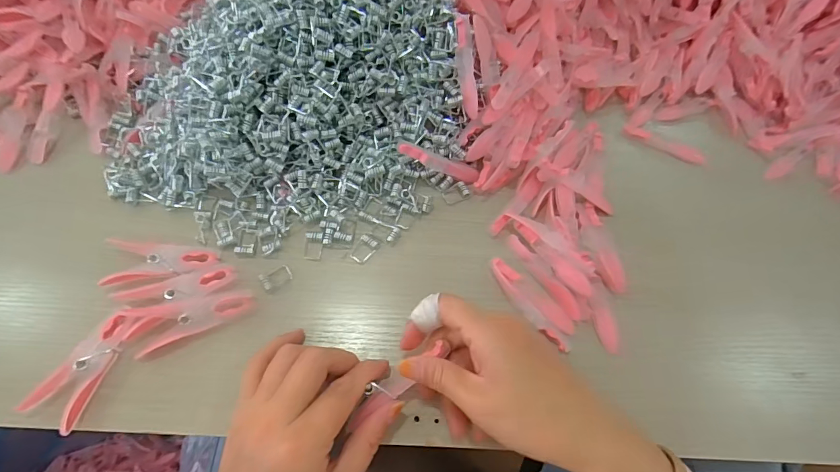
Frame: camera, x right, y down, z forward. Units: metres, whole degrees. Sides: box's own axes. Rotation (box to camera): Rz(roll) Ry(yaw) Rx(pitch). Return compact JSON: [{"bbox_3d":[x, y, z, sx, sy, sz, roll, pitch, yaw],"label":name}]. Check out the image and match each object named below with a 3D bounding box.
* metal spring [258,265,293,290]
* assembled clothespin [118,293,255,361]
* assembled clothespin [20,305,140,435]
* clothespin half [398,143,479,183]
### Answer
[{"bbox_3d":[-0.108,0.030,0.304,0.022,0.004,0.014,-29,68,-17],"label":"metal spring"},{"bbox_3d":[-0.158,0.055,0.283,0.079,0.008,0.033,-17,65,-12],"label":"assembled clothespin"},{"bbox_3d":[-0.213,0.083,0.265,0.031,0.011,0.074,25,64,9],"label":"assembled clothespin"},{"bbox_3d":[0.016,-0.061,0.342,0.073,0.009,0.011,18,61,-22],"label":"clothespin half"}]

